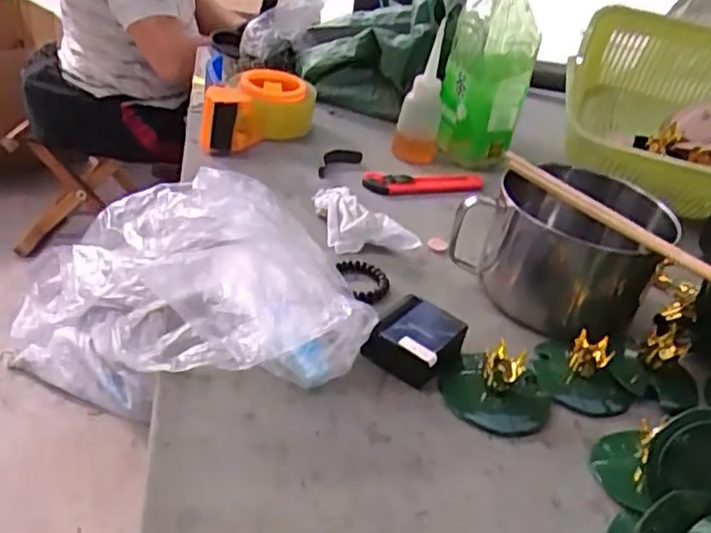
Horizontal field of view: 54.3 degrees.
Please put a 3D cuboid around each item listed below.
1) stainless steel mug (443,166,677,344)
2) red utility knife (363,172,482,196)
[{"bbox_3d":[0.171,-0.017,0.572,0.138,0.100,0.103,36,39,31],"label":"stainless steel mug"},{"bbox_3d":[0.072,-0.087,0.720,0.125,0.017,0.021,0,34,-15],"label":"red utility knife"}]

